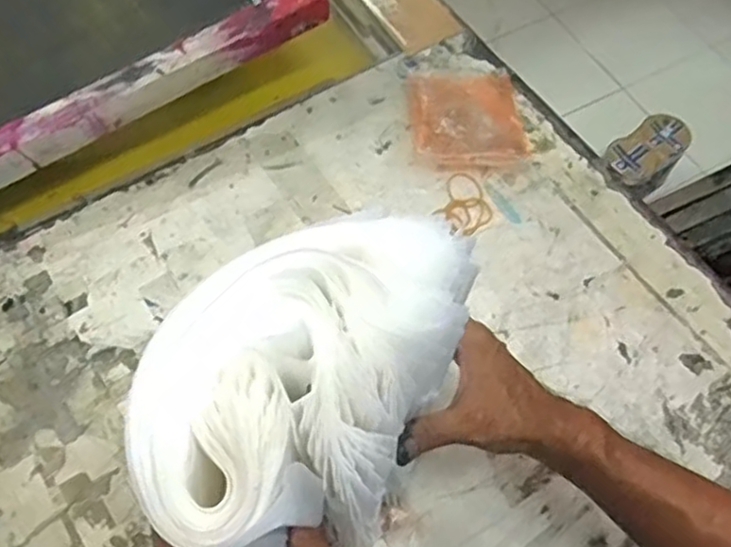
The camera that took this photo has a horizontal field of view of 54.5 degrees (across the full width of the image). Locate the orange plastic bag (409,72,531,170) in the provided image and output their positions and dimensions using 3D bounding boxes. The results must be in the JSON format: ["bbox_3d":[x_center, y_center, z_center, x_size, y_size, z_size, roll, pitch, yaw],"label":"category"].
[{"bbox_3d":[0.104,-0.154,0.713,0.110,0.021,0.115,-3,60,-2],"label":"orange plastic bag"}]

